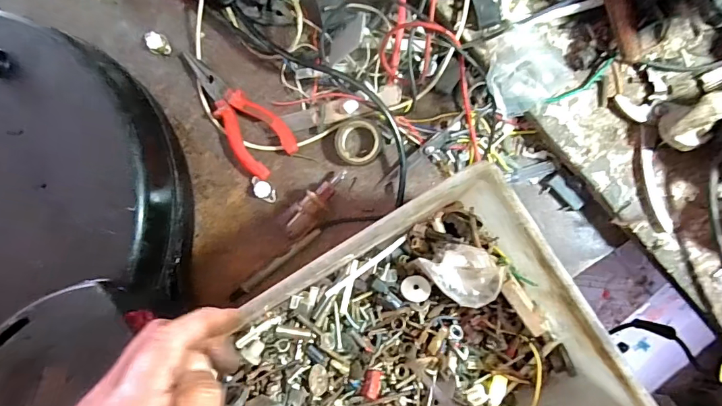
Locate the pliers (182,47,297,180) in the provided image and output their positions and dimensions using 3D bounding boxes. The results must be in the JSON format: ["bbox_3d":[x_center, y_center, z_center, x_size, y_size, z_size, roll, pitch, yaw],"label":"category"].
[{"bbox_3d":[-0.127,-0.092,0.425,0.053,0.011,0.148,-43,83,7],"label":"pliers"}]

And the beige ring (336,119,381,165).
[{"bbox_3d":[-0.003,-0.056,0.408,0.041,0.015,0.040,0,90,9],"label":"beige ring"}]

